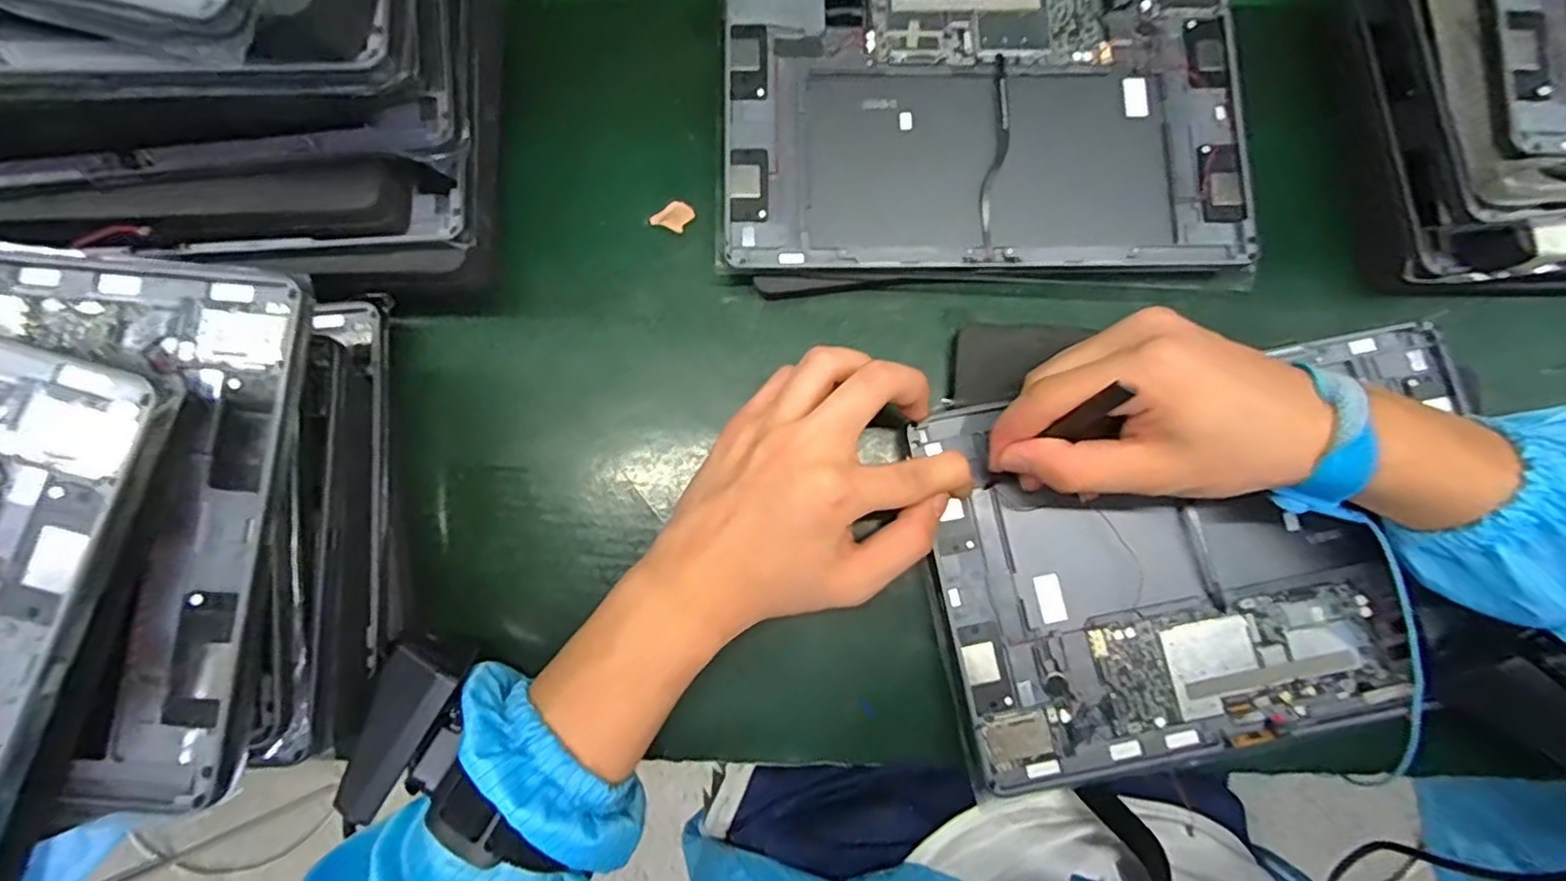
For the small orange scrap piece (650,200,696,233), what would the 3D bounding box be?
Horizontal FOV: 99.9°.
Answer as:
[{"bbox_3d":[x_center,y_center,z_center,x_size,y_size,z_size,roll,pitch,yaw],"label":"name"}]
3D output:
[{"bbox_3d":[-0.056,-0.115,0.337,0.017,0.004,0.018,38,81,7],"label":"small orange scrap piece"}]

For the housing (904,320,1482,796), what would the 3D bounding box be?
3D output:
[{"bbox_3d":[0.191,0.049,0.295,0.248,0.016,0.162,-11,79,-2],"label":"housing"}]

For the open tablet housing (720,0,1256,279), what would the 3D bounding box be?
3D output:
[{"bbox_3d":[0.098,-0.165,0.328,0.253,0.009,0.171,-1,84,0],"label":"open tablet housing"}]

